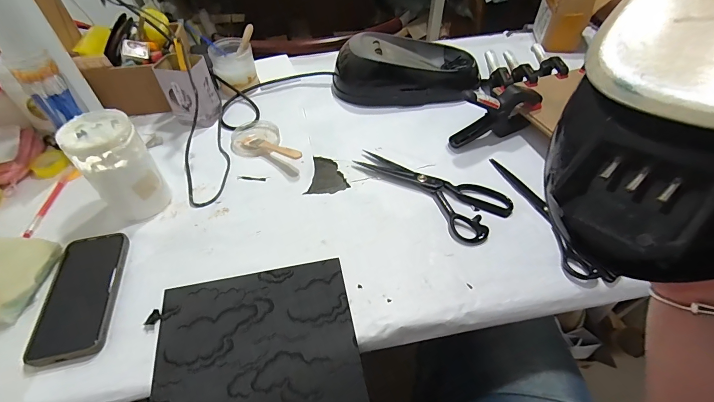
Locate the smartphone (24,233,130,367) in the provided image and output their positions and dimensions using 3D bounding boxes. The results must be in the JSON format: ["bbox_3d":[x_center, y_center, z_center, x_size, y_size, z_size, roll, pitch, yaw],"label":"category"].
[{"bbox_3d":[-0.345,0.114,0.433,0.083,0.009,0.167,-9,50,-7],"label":"smartphone"}]

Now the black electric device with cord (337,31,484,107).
[{"bbox_3d":[0.102,-0.285,0.722,0.284,0.098,0.171,4,49,4],"label":"black electric device with cord"}]

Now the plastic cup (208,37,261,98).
[{"bbox_3d":[-0.259,-0.284,0.735,0.085,0.083,0.091,-18,51,-14],"label":"plastic cup"}]

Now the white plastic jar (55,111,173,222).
[{"bbox_3d":[-0.333,-0.048,0.490,0.083,0.137,0.088,-35,57,-26],"label":"white plastic jar"}]

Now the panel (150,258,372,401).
[{"bbox_3d":[-0.111,0.167,0.392,0.222,0.006,0.190,-9,51,-9],"label":"panel"}]

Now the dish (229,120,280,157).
[{"bbox_3d":[-0.189,-0.118,0.641,0.087,0.019,0.100,-9,50,-6],"label":"dish"}]

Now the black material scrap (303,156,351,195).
[{"bbox_3d":[-0.045,-0.040,0.576,0.066,0.006,0.086,5,49,5],"label":"black material scrap"}]

